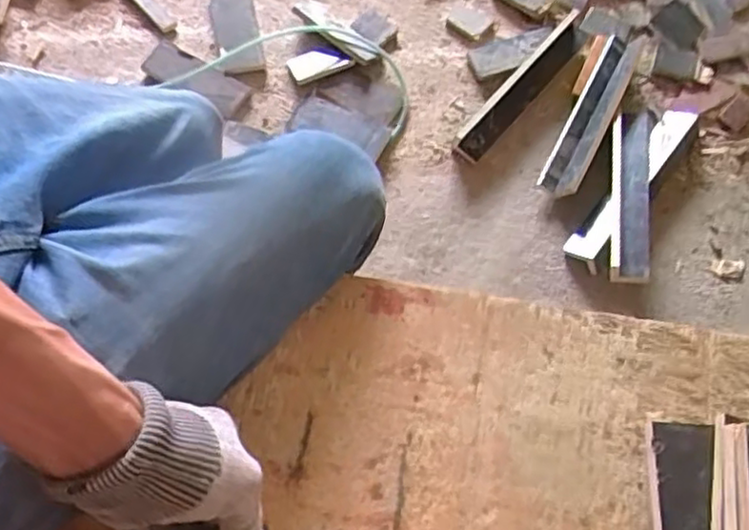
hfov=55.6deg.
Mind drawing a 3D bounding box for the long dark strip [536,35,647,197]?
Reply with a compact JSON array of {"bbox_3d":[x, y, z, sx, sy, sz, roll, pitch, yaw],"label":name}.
[{"bbox_3d":[0.422,-0.301,1.353,0.072,0.027,0.399,28,70,6],"label":"long dark strip"}]

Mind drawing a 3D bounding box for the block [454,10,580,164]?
[{"bbox_3d":[0.284,-0.341,1.360,0.058,0.026,0.382,40,72,10],"label":"block"}]

